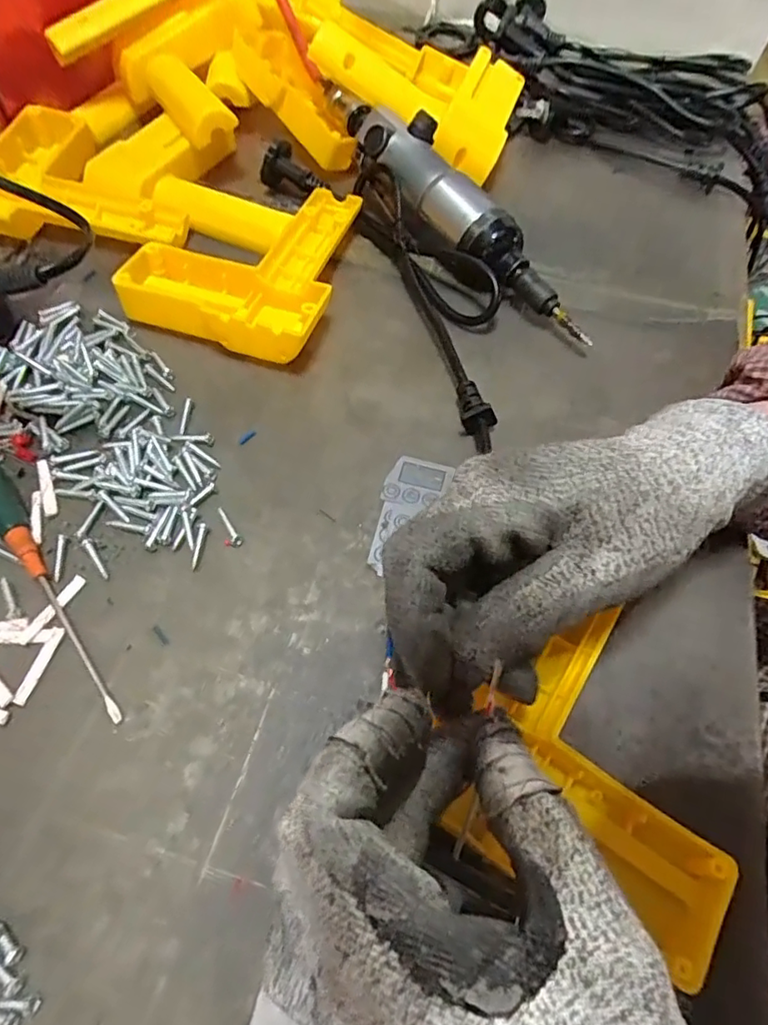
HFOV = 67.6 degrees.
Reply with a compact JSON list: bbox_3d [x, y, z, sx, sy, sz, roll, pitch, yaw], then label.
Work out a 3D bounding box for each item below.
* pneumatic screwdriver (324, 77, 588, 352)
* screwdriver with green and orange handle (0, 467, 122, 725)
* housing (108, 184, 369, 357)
[{"bbox_3d":[0.041,-0.196,0.370,0.046,0.045,0.255,-27,66,-17],"label":"pneumatic screwdriver"},{"bbox_3d":[-0.152,0.029,0.253,0.016,0.016,0.144,-34,68,-20],"label":"screwdriver with green and orange handle"},{"bbox_3d":[-0.076,-0.159,0.355,0.115,0.029,0.143,19,62,7],"label":"housing"}]

